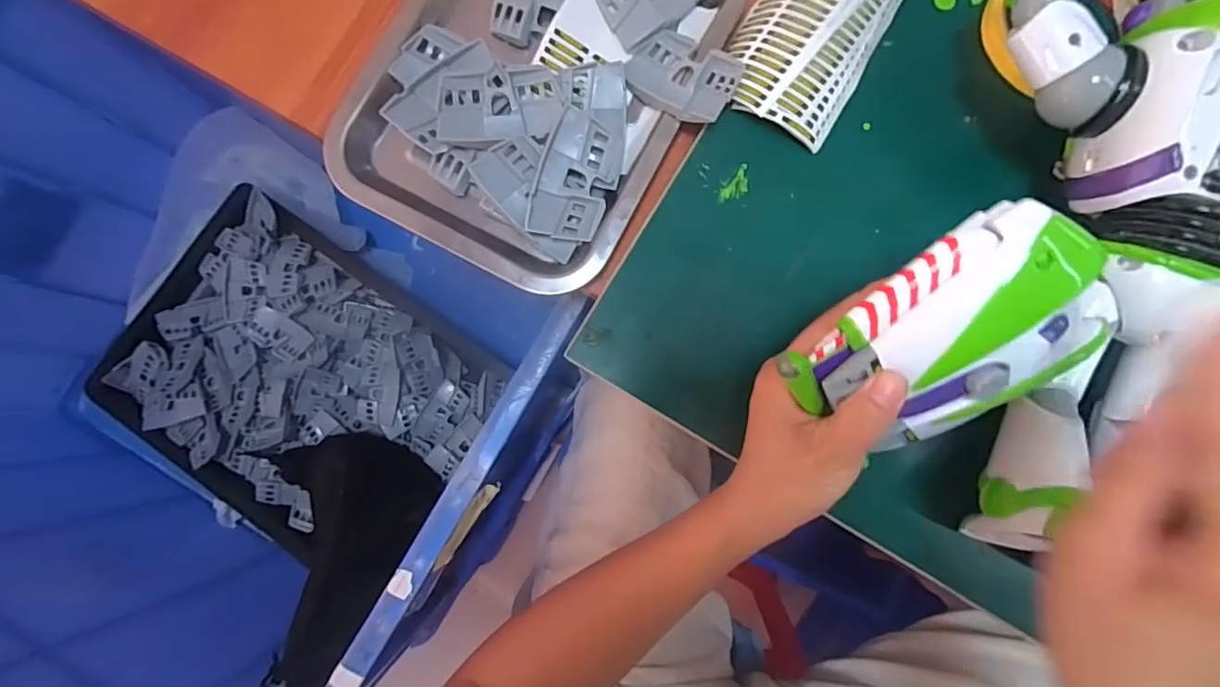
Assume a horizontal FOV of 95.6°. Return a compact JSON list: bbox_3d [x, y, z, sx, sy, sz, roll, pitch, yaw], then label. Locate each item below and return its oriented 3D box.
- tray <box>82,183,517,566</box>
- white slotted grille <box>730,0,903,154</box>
[{"bbox_3d":[-0.383,0.048,0.680,0.401,0.081,0.329,34,86,5],"label":"tray"},{"bbox_3d":[0.119,-0.184,0.326,0.075,0.025,0.123,30,84,4],"label":"white slotted grille"}]

